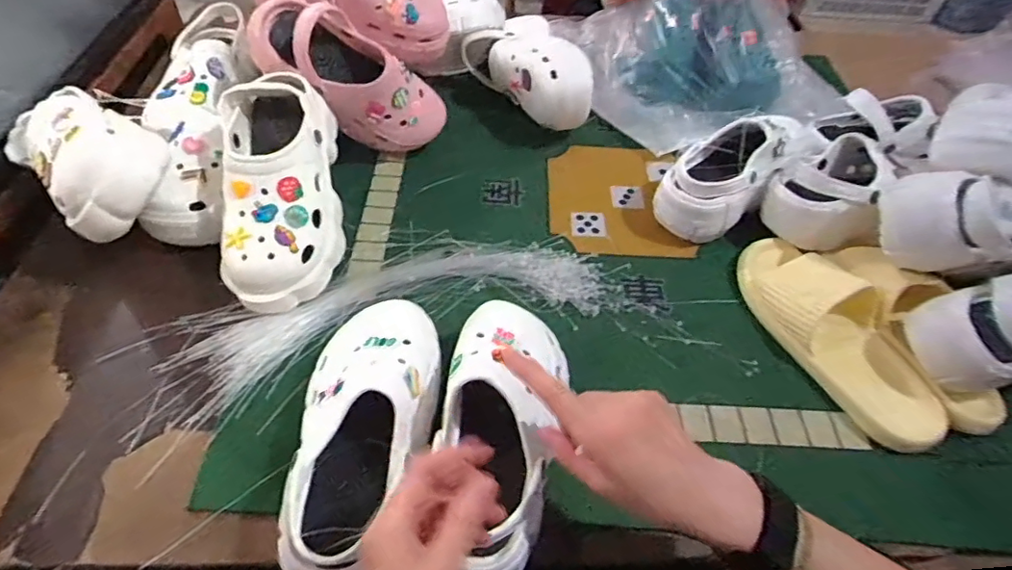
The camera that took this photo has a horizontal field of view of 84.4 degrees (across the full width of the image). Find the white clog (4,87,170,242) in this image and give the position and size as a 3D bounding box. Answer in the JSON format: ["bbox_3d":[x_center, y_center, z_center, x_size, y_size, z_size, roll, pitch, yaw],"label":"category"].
[{"bbox_3d":[-0.441,-0.142,0.591,0.213,0.076,0.111,38,57,22],"label":"white clog"}]

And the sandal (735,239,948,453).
[{"bbox_3d":[0.362,0.044,0.613,0.102,0.060,0.276,-17,55,-19],"label":"sandal"}]

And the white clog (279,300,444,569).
[{"bbox_3d":[-0.119,0.128,0.474,0.107,0.116,0.247,5,51,-2],"label":"white clog"}]

